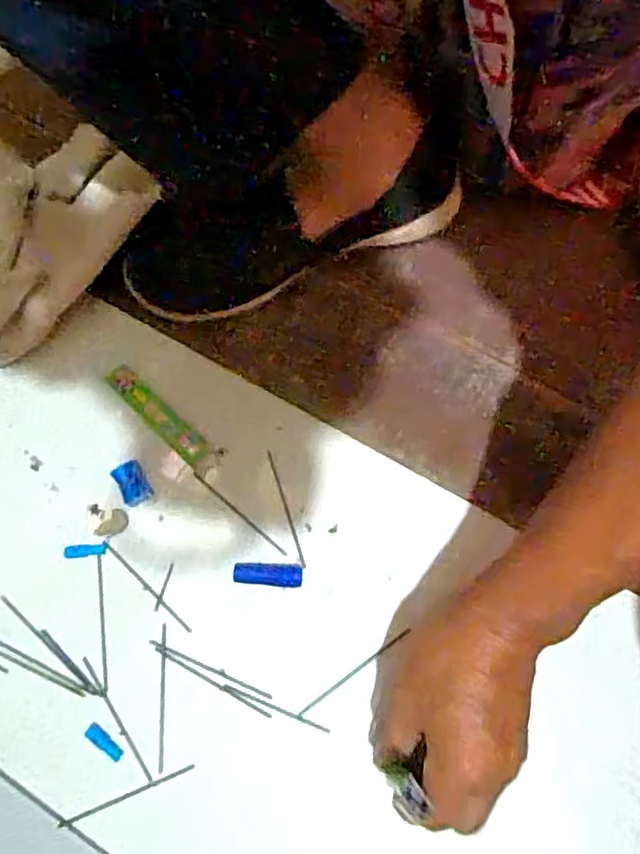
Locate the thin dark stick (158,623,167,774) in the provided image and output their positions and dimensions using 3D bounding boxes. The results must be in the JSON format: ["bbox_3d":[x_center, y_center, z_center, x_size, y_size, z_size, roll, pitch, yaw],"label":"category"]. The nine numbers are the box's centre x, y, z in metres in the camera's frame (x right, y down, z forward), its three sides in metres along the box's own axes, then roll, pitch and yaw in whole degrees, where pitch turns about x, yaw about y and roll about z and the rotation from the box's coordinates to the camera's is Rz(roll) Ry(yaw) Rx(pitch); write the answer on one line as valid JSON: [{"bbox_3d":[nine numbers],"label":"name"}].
[{"bbox_3d":[-0.104,0.177,0.442,0.004,0.004,0.090,-3,73,1],"label":"thin dark stick"}]

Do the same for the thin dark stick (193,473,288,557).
[{"bbox_3d":[-0.058,0.062,0.480,0.088,0.004,0.004,39,78,13],"label":"thin dark stick"}]

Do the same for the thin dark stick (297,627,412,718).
[{"bbox_3d":[0.021,0.161,0.440,0.086,0.004,0.004,-35,75,-9],"label":"thin dark stick"}]

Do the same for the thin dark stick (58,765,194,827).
[{"bbox_3d":[-0.122,0.233,0.425,0.086,0.006,0.004,-23,73,-5],"label":"thin dark stick"}]

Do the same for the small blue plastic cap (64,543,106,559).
[{"bbox_3d":[-0.166,0.087,0.474,0.028,0.004,0.009,-8,73,0],"label":"small blue plastic cap"}]

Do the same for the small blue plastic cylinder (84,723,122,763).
[{"bbox_3d":[-0.139,0.203,0.433,0.029,0.005,0.009,35,77,12],"label":"small blue plastic cylinder"}]

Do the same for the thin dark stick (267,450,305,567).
[{"bbox_3d":[-0.024,0.058,0.481,0.004,0.004,0.087,-17,73,-3],"label":"thin dark stick"}]

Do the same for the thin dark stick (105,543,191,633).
[{"bbox_3d":[-0.120,0.111,0.467,0.085,0.004,0.004,41,78,13],"label":"thin dark stick"}]

